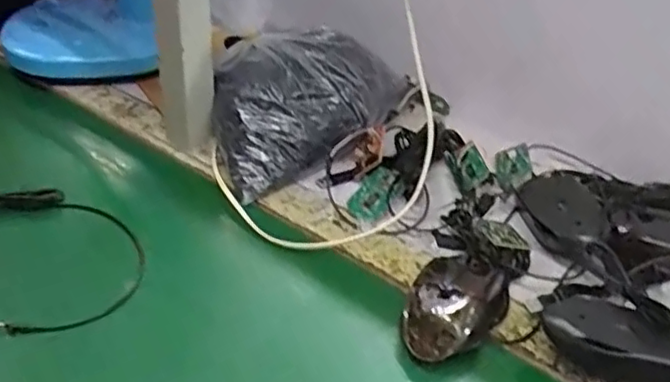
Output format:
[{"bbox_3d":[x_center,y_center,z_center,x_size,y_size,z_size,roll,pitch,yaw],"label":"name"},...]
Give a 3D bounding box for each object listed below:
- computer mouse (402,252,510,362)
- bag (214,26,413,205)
[{"bbox_3d":[0.095,0.088,0.522,0.071,0.042,0.113,21,43,20],"label":"computer mouse"},{"bbox_3d":[-0.041,-0.092,0.697,0.171,0.074,0.236,15,42,14],"label":"bag"}]

